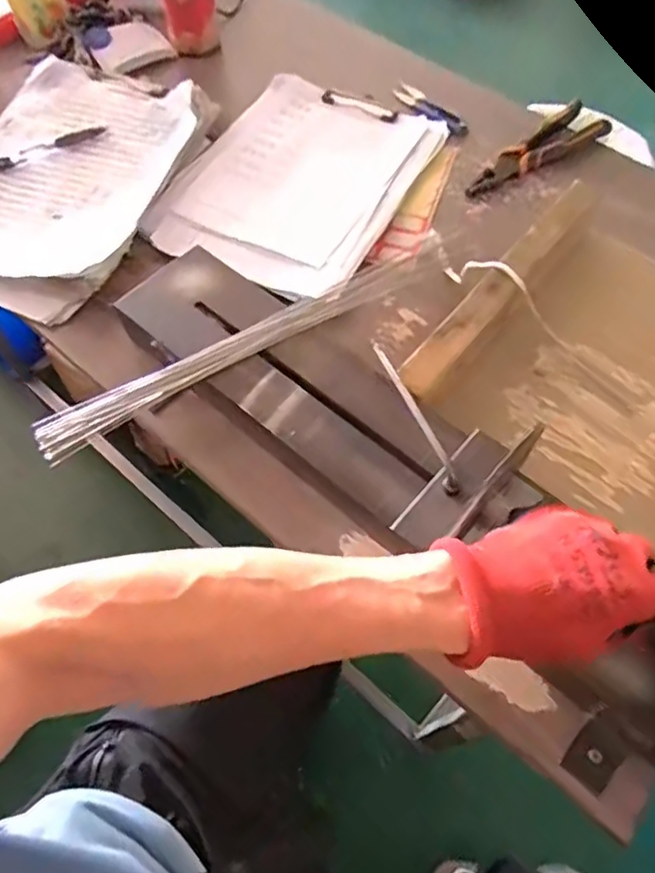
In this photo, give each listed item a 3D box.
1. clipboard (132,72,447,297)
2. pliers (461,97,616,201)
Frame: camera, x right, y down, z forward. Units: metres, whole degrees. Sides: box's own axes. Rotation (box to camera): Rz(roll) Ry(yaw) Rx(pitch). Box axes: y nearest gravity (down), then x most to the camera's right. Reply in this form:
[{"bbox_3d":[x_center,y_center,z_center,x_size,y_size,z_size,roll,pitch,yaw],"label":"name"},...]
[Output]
[{"bbox_3d":[-0.029,-0.278,0.664,0.223,0.019,0.298,24,64,12],"label":"clipboard"},{"bbox_3d":[0.235,-0.317,0.697,0.196,0.028,0.054,-35,67,-18],"label":"pliers"}]

